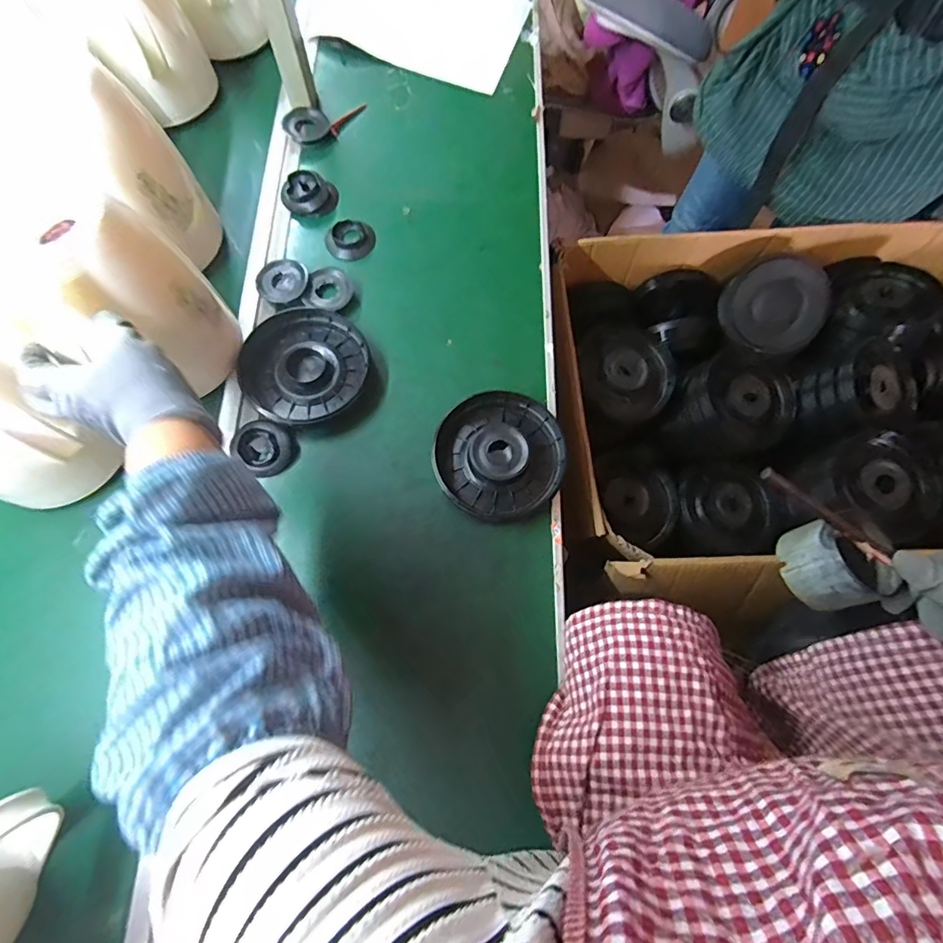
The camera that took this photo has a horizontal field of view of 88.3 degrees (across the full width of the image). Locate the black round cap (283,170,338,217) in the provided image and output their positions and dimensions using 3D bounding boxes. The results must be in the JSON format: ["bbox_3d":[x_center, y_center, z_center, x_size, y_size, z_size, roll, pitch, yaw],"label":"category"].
[{"bbox_3d":[-0.209,-0.355,0.628,0.061,0.032,0.049,1,74,0],"label":"black round cap"}]

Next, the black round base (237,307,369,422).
[{"bbox_3d":[-0.193,-0.126,0.556,0.138,0.025,0.141,0,74,-1],"label":"black round base"}]

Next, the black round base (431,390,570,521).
[{"bbox_3d":[0.030,-0.021,0.526,0.138,0.027,0.139,0,74,-1],"label":"black round base"}]

